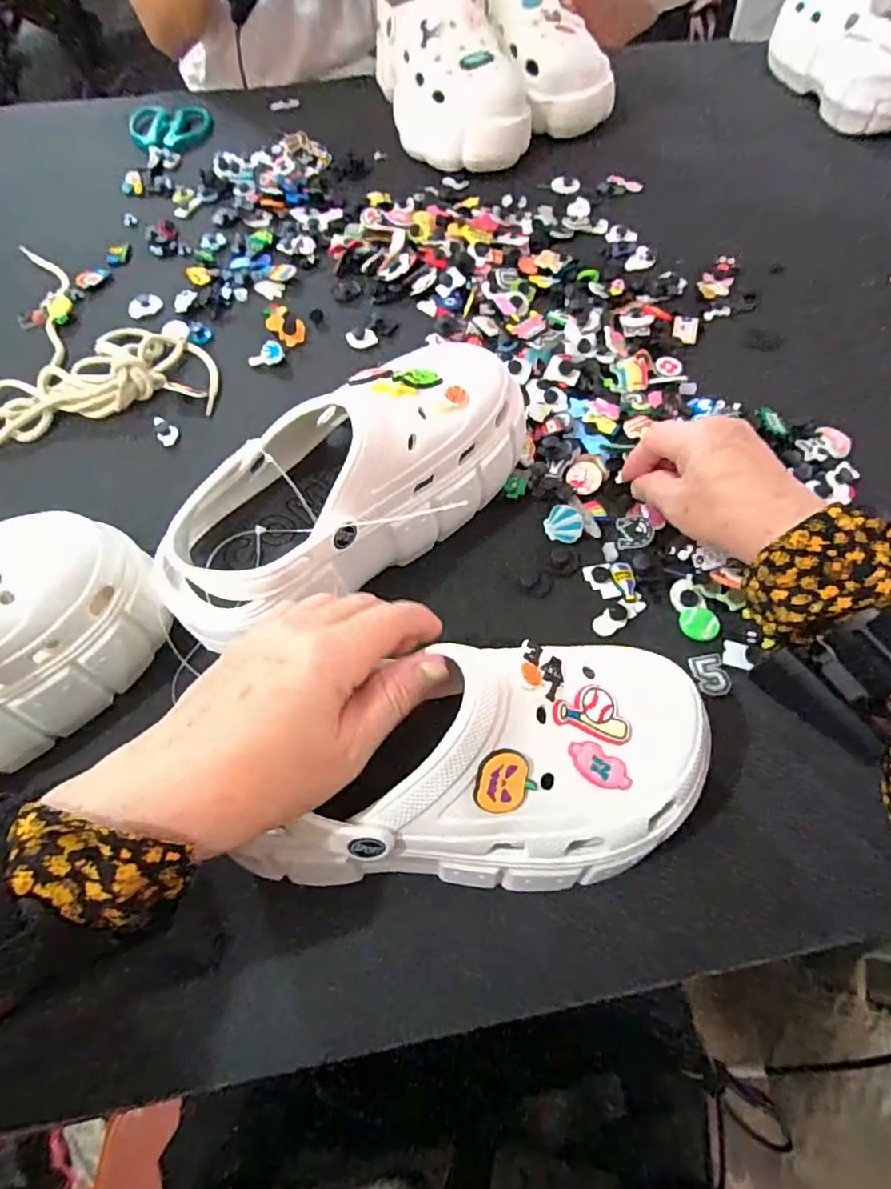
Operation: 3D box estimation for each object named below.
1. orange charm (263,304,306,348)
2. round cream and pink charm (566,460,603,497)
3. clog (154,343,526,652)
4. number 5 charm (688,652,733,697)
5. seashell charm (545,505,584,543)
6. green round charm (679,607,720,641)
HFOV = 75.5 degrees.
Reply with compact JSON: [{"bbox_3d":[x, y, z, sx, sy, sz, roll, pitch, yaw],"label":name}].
[{"bbox_3d":[-0.138,-0.233,0.496,0.030,0.016,0.036,-20,64,-9],"label":"orange charm"},{"bbox_3d":[0.101,-0.086,0.418,0.025,0.004,0.032,8,63,6],"label":"round cream and pink charm"},{"bbox_3d":[-0.060,-0.068,0.350,0.238,0.112,0.095,-38,68,-17],"label":"clog"},{"bbox_3d":[0.163,0.049,0.352,0.021,0.004,0.026,-15,63,-6],"label":"number 5 charm"},{"bbox_3d":[0.082,-0.049,0.398,0.026,0.004,0.027,-2,76,9],"label":"seashell charm"},{"bbox_3d":[0.161,0.018,0.364,0.023,0.005,0.024,-1,63,1],"label":"green round charm"}]

